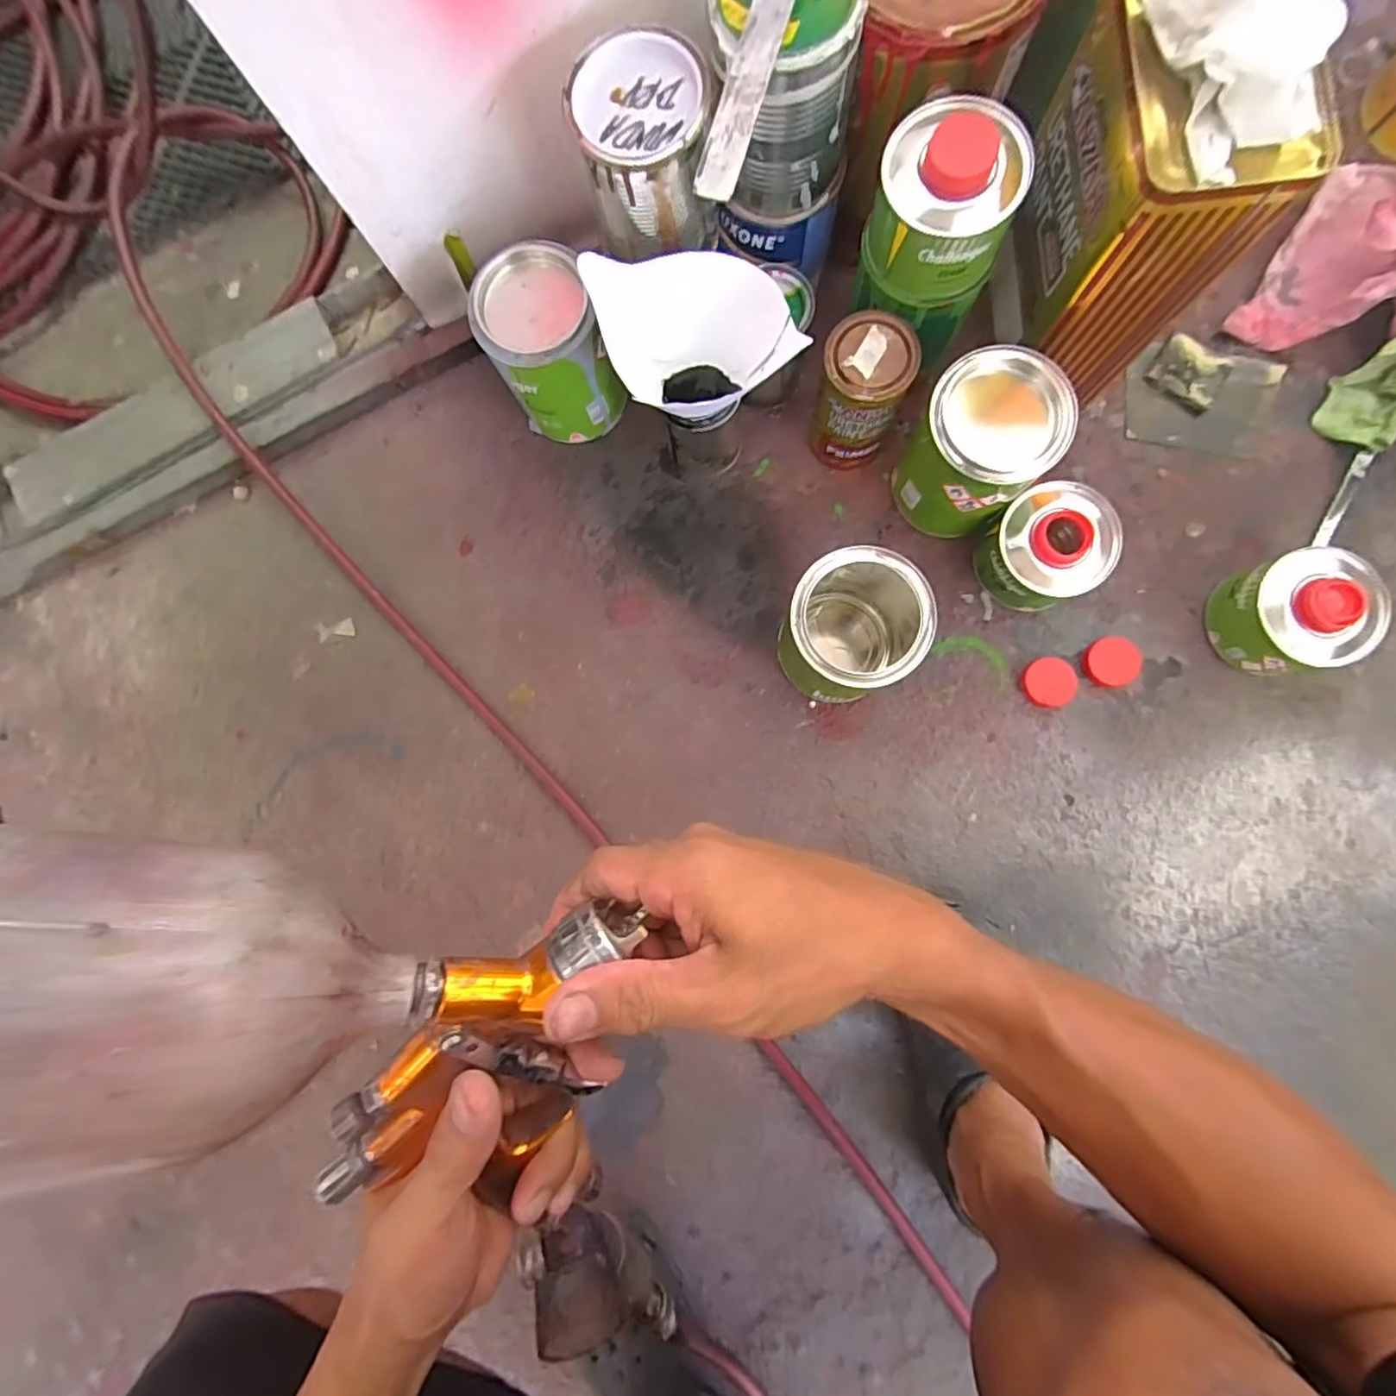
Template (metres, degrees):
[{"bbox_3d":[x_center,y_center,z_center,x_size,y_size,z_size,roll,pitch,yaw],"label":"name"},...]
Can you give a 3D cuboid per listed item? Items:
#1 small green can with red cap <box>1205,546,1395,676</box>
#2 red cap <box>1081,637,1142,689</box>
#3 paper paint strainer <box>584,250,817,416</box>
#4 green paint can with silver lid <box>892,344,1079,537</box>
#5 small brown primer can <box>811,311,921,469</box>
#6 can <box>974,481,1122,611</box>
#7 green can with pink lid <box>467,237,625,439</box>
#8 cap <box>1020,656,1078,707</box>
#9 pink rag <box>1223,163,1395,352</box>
[{"bbox_3d":[0.518,-0.074,0.528,0.096,0.078,0.098,0,85,4],"label":"small green can with red cap"},{"bbox_3d":[0.387,-0.033,0.568,0.051,0.010,0.046,-9,84,3],"label":"red cap"},{"bbox_3d":[0.000,-0.285,0.498,0.144,0.098,0.116,-15,85,3],"label":"paper paint strainer"},{"bbox_3d":[0.235,-0.209,0.528,0.099,0.145,0.103,0,85,4],"label":"green paint can with silver lid"},{"bbox_3d":[0.142,-0.265,0.549,0.072,0.132,0.072,0,85,4],"label":"small brown primer can"},{"bbox_3d":[0.317,-0.140,0.556,0.107,0.068,0.106,0,85,4],"label":"can"},{"bbox_3d":[-0.136,-0.316,0.564,0.099,0.146,0.096,0,85,4],"label":"green can with pink lid"},{"bbox_3d":[0.330,-0.015,0.572,0.048,0.016,0.045,0,85,4],"label":"cap"},{"bbox_3d":[0.655,-0.418,0.561,0.258,0.060,0.201,12,86,5],"label":"pink rag"}]

